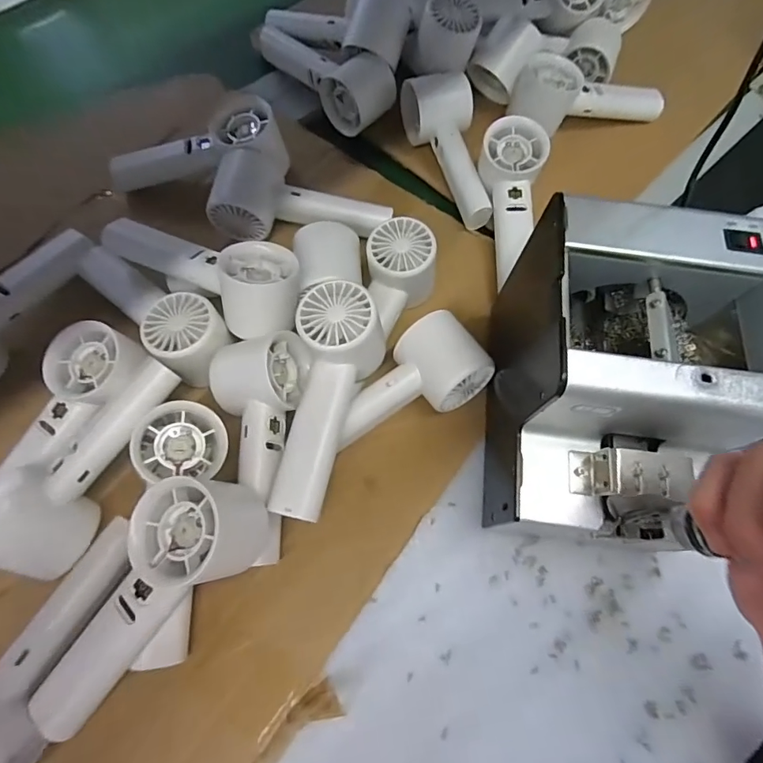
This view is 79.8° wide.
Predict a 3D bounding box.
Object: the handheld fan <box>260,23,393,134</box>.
[{"bbox_3d":[-0.058,-0.321,0.470,0.152,0.061,0.057,43,72,15],"label":"handheld fan"}]

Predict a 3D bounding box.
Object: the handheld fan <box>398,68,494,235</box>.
[{"bbox_3d":[0.069,-0.223,0.441,0.059,0.054,0.165,-16,80,-6],"label":"handheld fan"}]

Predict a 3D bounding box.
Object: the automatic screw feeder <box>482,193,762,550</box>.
[{"bbox_3d":[0.148,0.007,0.289,0.136,0.147,0.169,5,67,0],"label":"automatic screw feeder"}]

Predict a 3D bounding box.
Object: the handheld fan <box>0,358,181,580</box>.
[{"bbox_3d":[-0.199,0.049,0.303,0.062,0.048,0.154,29,69,10],"label":"handheld fan"}]

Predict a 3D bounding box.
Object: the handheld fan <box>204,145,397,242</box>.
[{"bbox_3d":[-0.070,-0.153,0.407,0.147,0.052,0.064,13,67,4],"label":"handheld fan"}]

